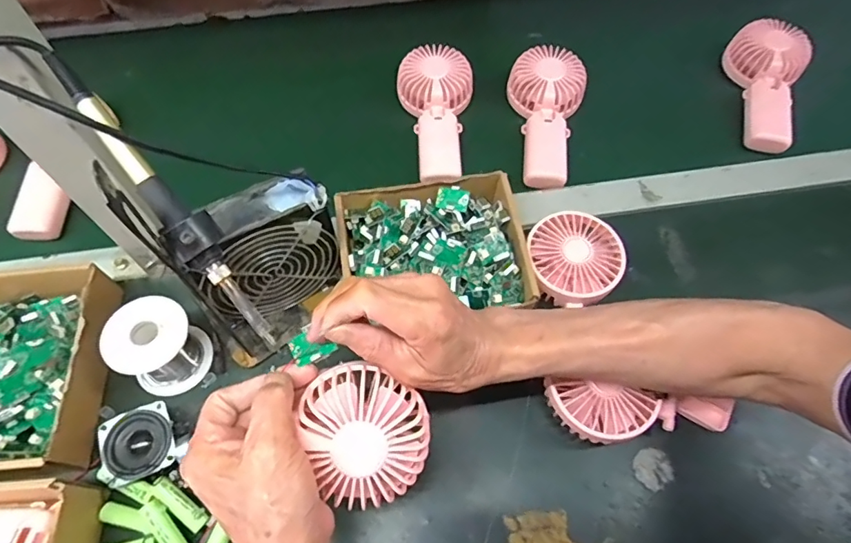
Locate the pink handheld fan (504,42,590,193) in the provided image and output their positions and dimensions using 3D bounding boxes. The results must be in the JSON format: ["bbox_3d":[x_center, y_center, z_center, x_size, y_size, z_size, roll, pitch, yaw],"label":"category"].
[{"bbox_3d":[0.139,-0.178,0.582,0.082,0.031,0.176,4,76,2],"label":"pink handheld fan"}]

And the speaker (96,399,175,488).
[{"bbox_3d":[-0.231,0.140,0.402,0.059,0.020,0.051,-22,64,-11],"label":"speaker"}]

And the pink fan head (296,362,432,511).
[{"bbox_3d":[-0.036,0.102,0.323,0.074,0.038,0.084,-15,88,-13],"label":"pink fan head"}]

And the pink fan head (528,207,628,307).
[{"bbox_3d":[0.139,-0.008,0.479,0.086,0.047,0.088,0,62,0],"label":"pink fan head"}]

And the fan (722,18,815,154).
[{"bbox_3d":[0.405,-0.217,0.597,0.079,0.049,0.160,10,74,6],"label":"fan"}]

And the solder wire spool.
[{"bbox_3d":[-0.224,0.066,0.427,0.055,0.075,0.065,31,66,16],"label":"solder wire spool"}]

